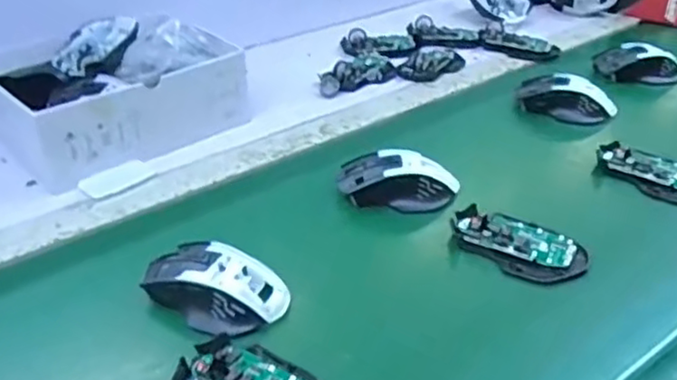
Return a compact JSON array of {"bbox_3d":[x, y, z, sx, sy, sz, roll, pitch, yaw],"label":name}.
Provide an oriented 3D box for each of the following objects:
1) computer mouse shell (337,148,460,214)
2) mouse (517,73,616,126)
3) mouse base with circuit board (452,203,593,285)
[{"bbox_3d":[0.057,-0.010,0.646,0.111,0.032,0.060,1,35,5],"label":"computer mouse shell"},{"bbox_3d":[0.272,-0.110,0.805,0.109,0.032,0.058,11,37,19],"label":"mouse"},{"bbox_3d":[0.153,0.047,0.581,0.114,0.019,0.065,13,38,21],"label":"mouse base with circuit board"}]

